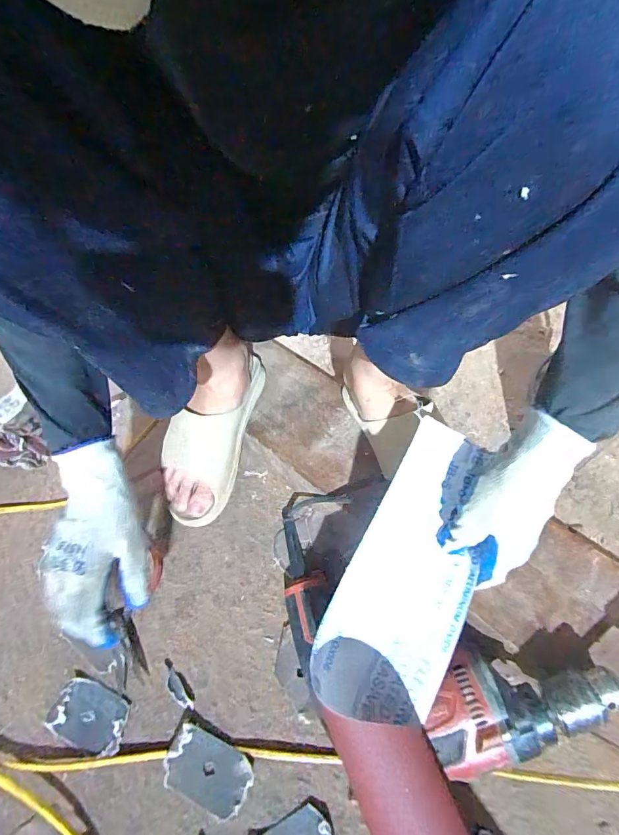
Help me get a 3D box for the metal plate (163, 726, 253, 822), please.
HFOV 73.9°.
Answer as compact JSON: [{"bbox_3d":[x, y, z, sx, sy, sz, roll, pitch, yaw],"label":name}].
[{"bbox_3d":[-0.089,0.308,0.358,0.074,0.011,0.045,19,57,13],"label":"metal plate"}]

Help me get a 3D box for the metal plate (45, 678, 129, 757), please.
[{"bbox_3d":[-0.203,0.276,0.379,0.074,0.006,0.046,20,54,13],"label":"metal plate"}]

